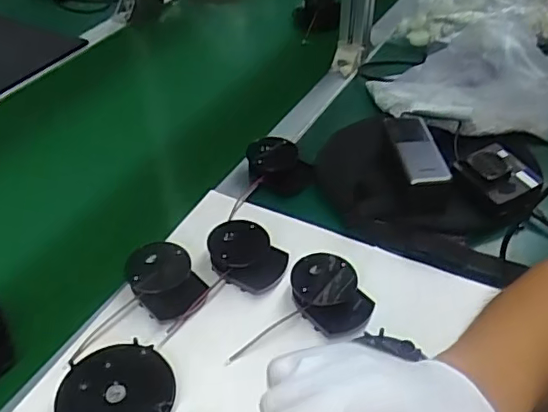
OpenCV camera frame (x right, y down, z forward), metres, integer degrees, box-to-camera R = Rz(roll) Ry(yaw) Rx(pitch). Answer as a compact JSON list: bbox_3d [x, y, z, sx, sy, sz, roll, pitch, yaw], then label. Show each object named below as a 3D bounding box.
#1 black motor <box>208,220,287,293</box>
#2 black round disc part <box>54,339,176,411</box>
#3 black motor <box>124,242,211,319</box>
[{"bbox_3d":[-0.026,0.048,0.583,0.076,0.035,0.064,5,42,6],"label":"black motor"},{"bbox_3d":[-0.132,0.158,0.477,0.093,0.013,0.092,0,42,0],"label":"black round disc part"},{"bbox_3d":[-0.107,0.073,0.560,0.064,0.032,0.078,-26,48,-26],"label":"black motor"}]

